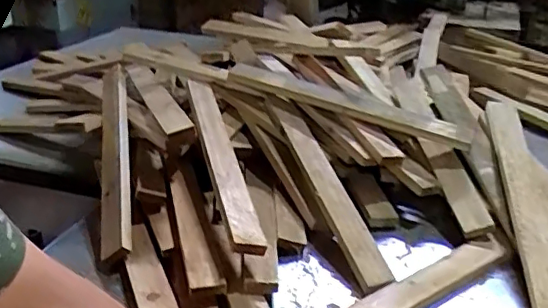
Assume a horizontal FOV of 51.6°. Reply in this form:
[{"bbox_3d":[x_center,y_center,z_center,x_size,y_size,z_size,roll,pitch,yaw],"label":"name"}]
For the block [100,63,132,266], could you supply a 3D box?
[{"bbox_3d":[-0.283,-0.006,1.000,0.049,0.042,0.464,-6,46,-11],"label":"block"}]

